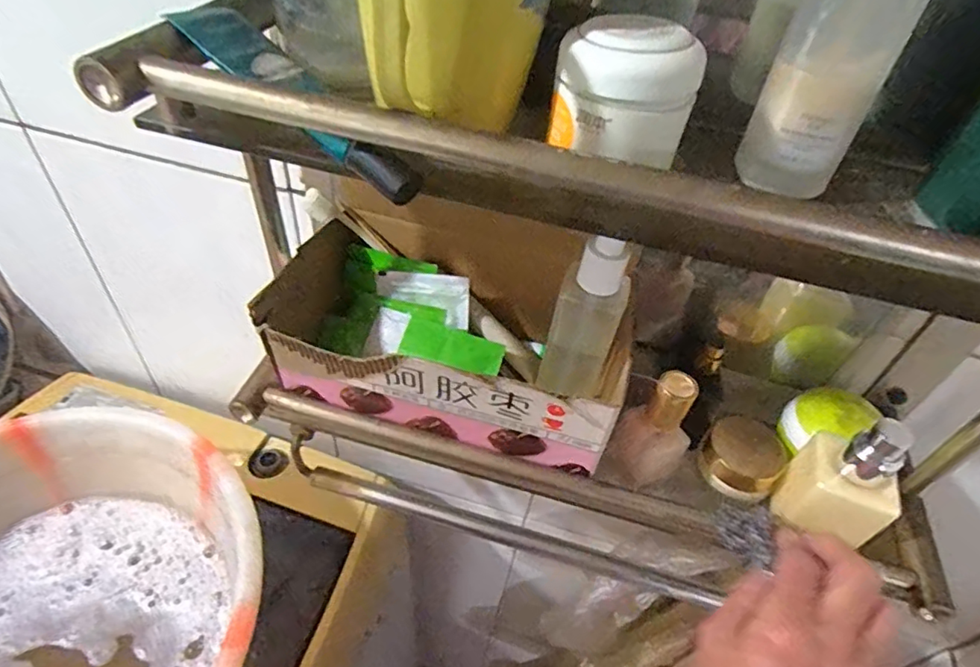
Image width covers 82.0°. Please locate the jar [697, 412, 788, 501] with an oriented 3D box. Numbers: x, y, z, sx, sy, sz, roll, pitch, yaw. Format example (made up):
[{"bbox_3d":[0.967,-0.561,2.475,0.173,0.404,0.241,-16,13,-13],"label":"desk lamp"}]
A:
[{"bbox_3d":[0.179,0.088,0.401,0.051,0.032,0.047,3,44,-3],"label":"jar"}]

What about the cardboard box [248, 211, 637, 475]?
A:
[{"bbox_3d":[-0.026,-0.001,0.400,0.229,0.078,0.126,14,45,7],"label":"cardboard box"}]

